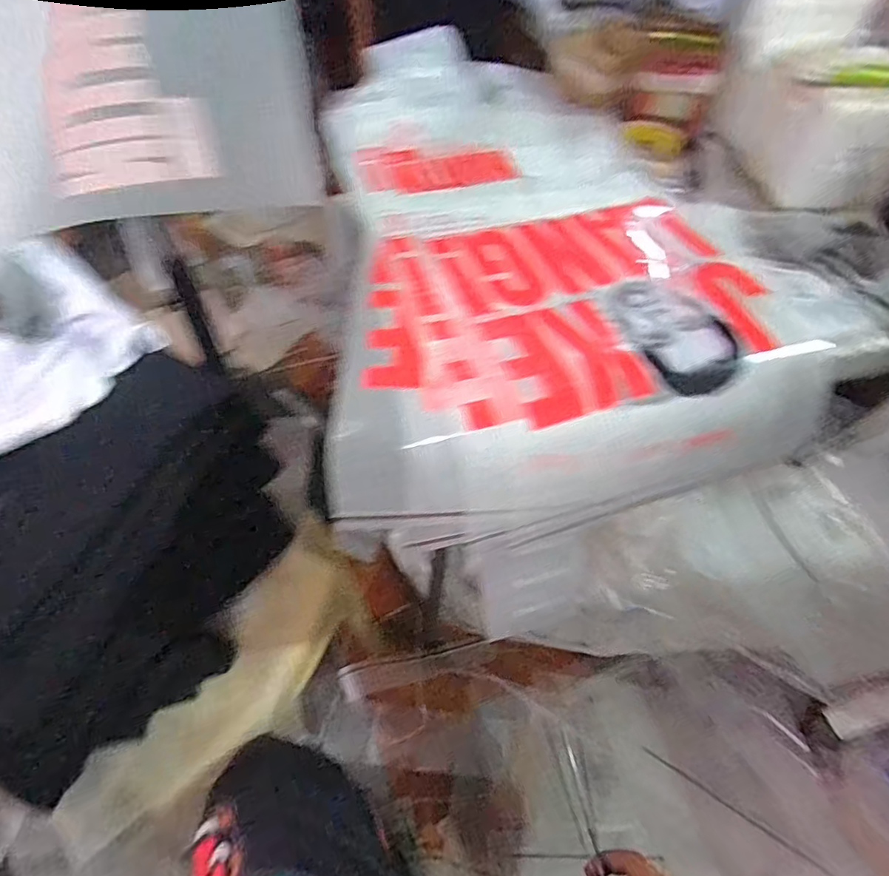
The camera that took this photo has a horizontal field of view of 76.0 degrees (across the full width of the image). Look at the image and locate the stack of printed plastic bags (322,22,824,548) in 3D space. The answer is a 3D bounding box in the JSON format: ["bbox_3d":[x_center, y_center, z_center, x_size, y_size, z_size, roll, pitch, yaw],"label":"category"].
[{"bbox_3d":[0.073,-0.208,0.621,0.428,0.123,0.550,-14,55,-14],"label":"stack of printed plastic bags"}]

